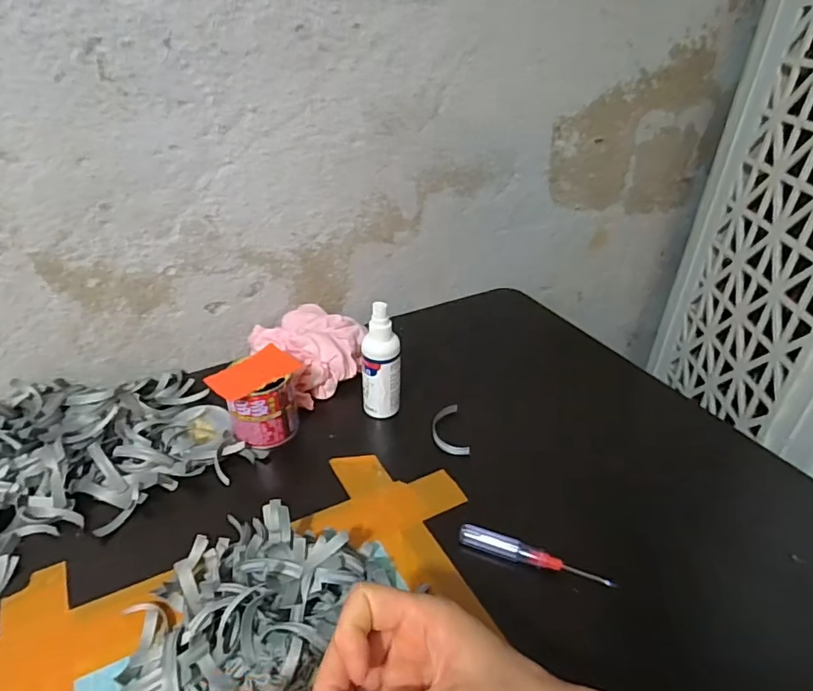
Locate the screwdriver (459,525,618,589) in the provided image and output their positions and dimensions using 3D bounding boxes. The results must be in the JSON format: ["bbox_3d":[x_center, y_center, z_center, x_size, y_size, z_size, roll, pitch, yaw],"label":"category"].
[{"bbox_3d":[0.102,0.168,0.414,0.121,0.014,0.012,13,36,18],"label":"screwdriver"}]

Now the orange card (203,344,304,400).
[{"bbox_3d":[-0.145,0.026,0.499,0.048,0.005,0.080,29,42,26],"label":"orange card"}]

